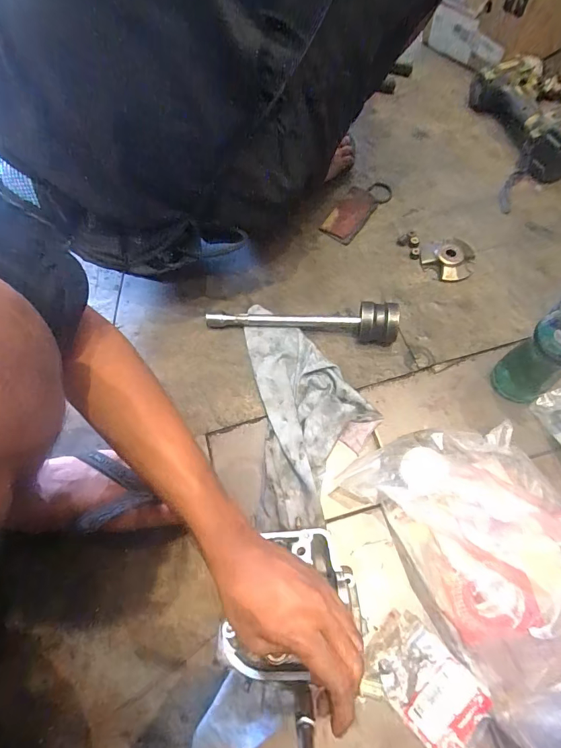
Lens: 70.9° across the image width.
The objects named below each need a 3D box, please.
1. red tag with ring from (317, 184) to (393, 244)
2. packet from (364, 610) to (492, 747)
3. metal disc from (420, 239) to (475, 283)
[{"bbox_3d":[0.122,-0.267,0.638,0.060,0.009,0.142,37,74,17],"label":"red tag with ring"},{"bbox_3d":[0.142,0.301,0.382,0.073,0.010,0.118,-40,71,-13],"label":"packet"},{"bbox_3d":[0.245,-0.170,0.576,0.072,0.011,0.078,-1,67,3],"label":"metal disc"}]

